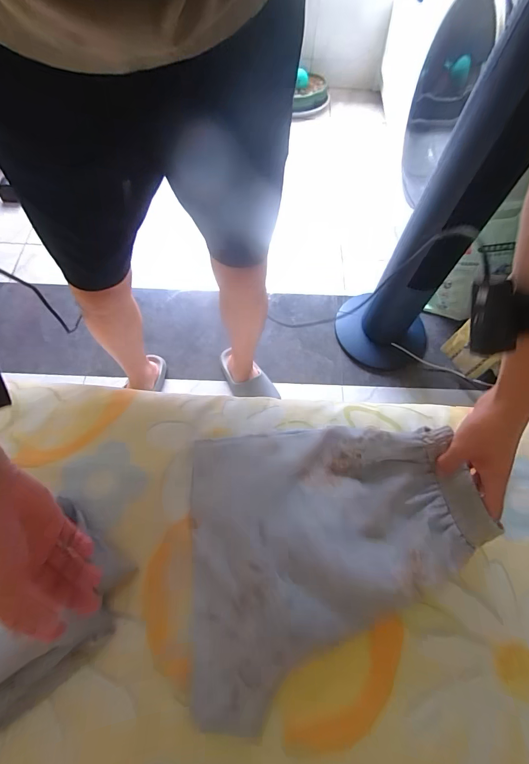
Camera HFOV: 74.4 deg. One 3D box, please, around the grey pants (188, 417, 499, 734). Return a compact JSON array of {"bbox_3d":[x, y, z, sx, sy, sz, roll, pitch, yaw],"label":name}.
[{"bbox_3d":[0.083,0.193,0.428,0.359,0.071,0.308,-5,65,-4],"label":"grey pants"}]

